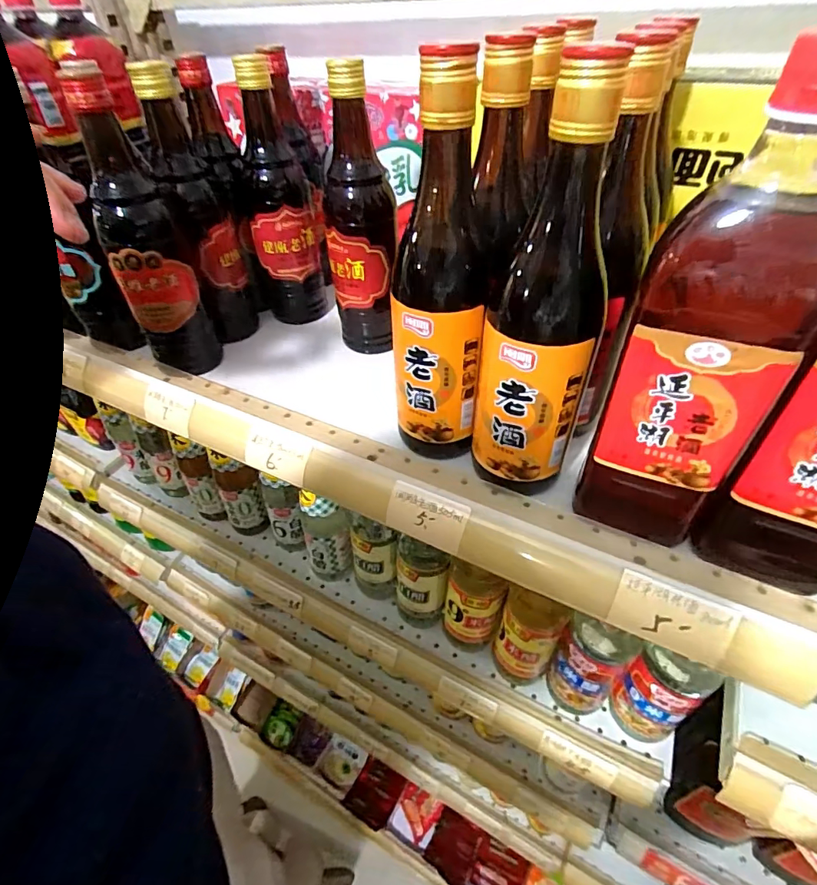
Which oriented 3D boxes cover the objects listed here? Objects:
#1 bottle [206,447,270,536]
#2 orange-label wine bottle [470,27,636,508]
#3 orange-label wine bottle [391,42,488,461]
[{"bbox_3d":[-0.241,0.067,0.666,0.058,0.159,0.046,-24,48,-20],"label":"bottle"},{"bbox_3d":[0.078,-0.073,0.280,0.067,0.241,0.065,10,45,13],"label":"orange-label wine bottle"},{"bbox_3d":[0.018,-0.101,0.312,0.067,0.239,0.069,3,44,6],"label":"orange-label wine bottle"}]

